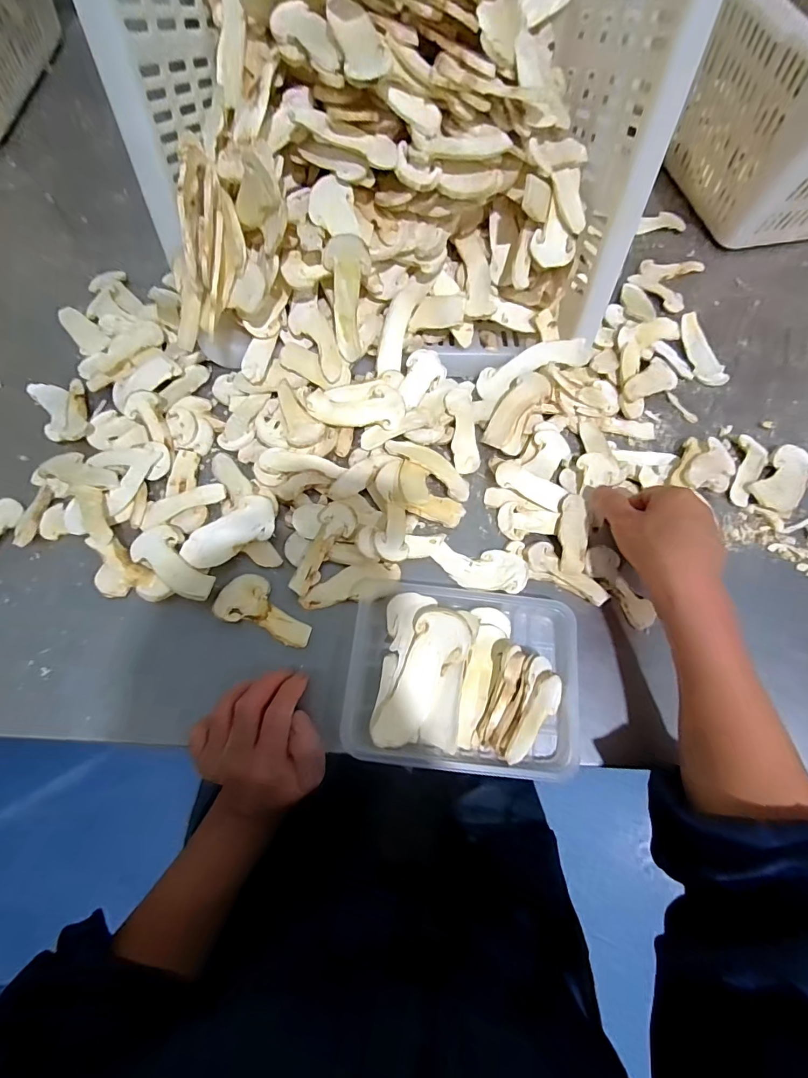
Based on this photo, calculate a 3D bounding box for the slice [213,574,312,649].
[{"bbox_3d":[-0.116,0.059,0.363,0.083,0.005,0.043,20,70,5],"label":"slice"}]

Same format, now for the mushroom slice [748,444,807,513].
[{"bbox_3d":[0.387,-0.061,0.433,0.043,0.008,0.092,43,73,12],"label":"mushroom slice"}]

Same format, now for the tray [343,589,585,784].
[{"bbox_3d":[0.048,0.107,0.337,0.178,0.026,0.138,7,70,0],"label":"tray"}]

